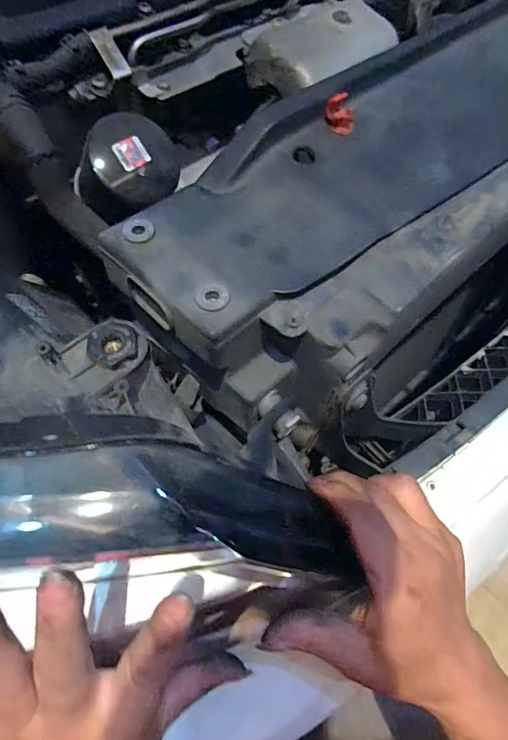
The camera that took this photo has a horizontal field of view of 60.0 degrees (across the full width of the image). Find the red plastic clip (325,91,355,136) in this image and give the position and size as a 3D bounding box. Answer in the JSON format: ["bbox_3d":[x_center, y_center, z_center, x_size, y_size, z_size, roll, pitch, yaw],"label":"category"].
[{"bbox_3d":[0.055,-0.164,0.279,0.019,0.017,0.020,8,60,2],"label":"red plastic clip"}]

